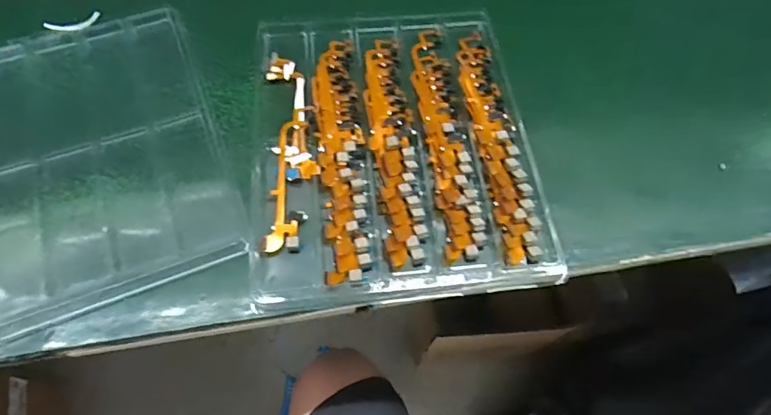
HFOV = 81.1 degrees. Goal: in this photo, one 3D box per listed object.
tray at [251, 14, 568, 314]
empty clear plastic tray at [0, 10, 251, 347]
[{"bbox_3d":[0.006,-0.062,0.372,0.221,0.013,0.274,-6,62,-5],"label":"tray"},{"bbox_3d":[-0.247,-0.046,0.347,0.210,0.025,0.271,-20,62,-13],"label":"empty clear plastic tray"}]

